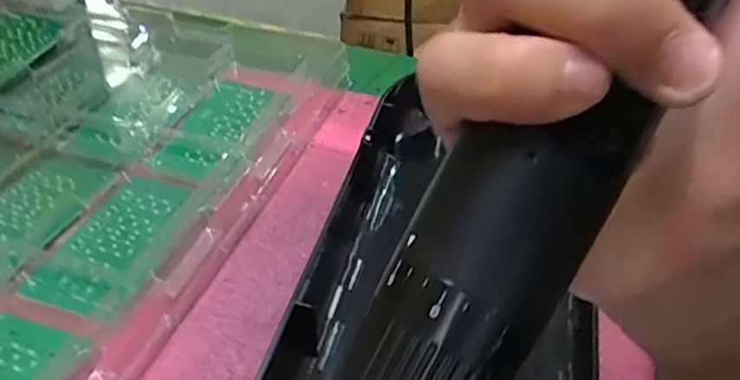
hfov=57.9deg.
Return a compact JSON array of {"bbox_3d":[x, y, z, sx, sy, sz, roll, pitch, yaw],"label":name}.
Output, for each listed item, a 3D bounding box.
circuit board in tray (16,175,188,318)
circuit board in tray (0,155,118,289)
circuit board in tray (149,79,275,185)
[{"bbox_3d":[-0.146,0.026,0.381,0.053,0.007,0.107,11,41,9],"label":"circuit board in tray"},{"bbox_3d":[-0.206,0.012,0.398,0.066,0.009,0.105,9,39,13],"label":"circuit board in tray"},{"bbox_3d":[-0.107,-0.045,0.464,0.047,0.006,0.106,11,41,9],"label":"circuit board in tray"}]

